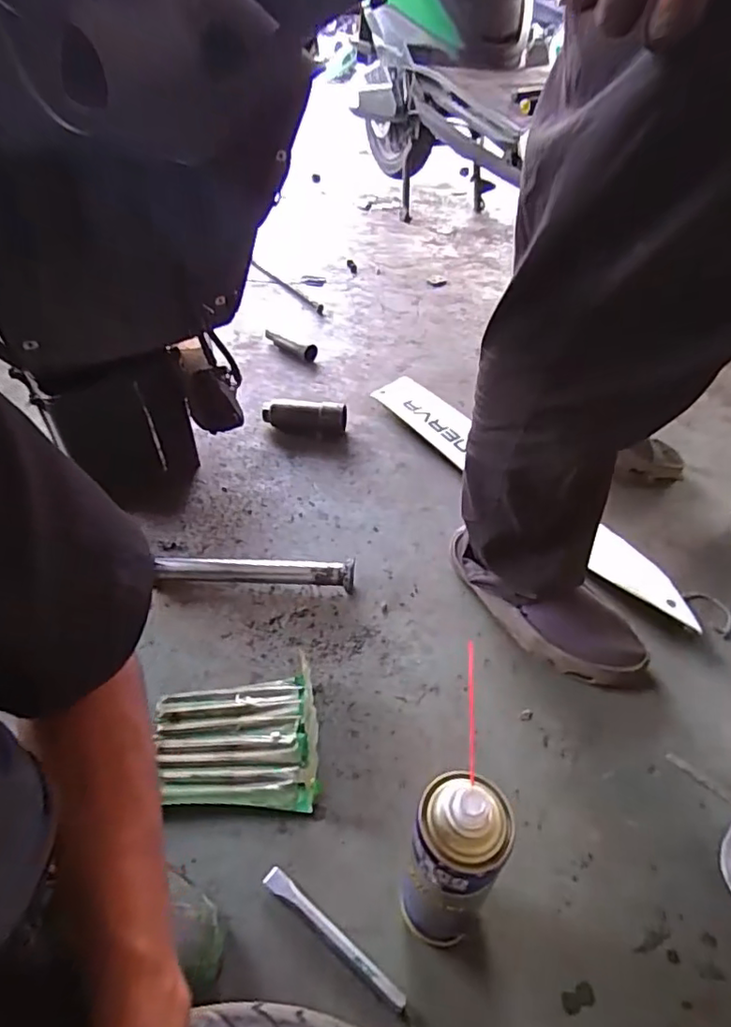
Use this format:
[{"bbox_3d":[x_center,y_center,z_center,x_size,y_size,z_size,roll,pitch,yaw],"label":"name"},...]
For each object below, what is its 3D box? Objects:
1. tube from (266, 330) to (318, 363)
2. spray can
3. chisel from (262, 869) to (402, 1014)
[{"bbox_3d":[-0.163,-0.367,1.253,0.144,0.032,0.037,29,51,28],"label":"tube"},{"bbox_3d":[0.066,0.267,0.439,0.060,0.226,0.065,-1,43,1],"label":"spray can"},{"bbox_3d":[-0.029,0.362,0.494,0.149,0.016,0.016,26,50,27],"label":"chisel"}]

